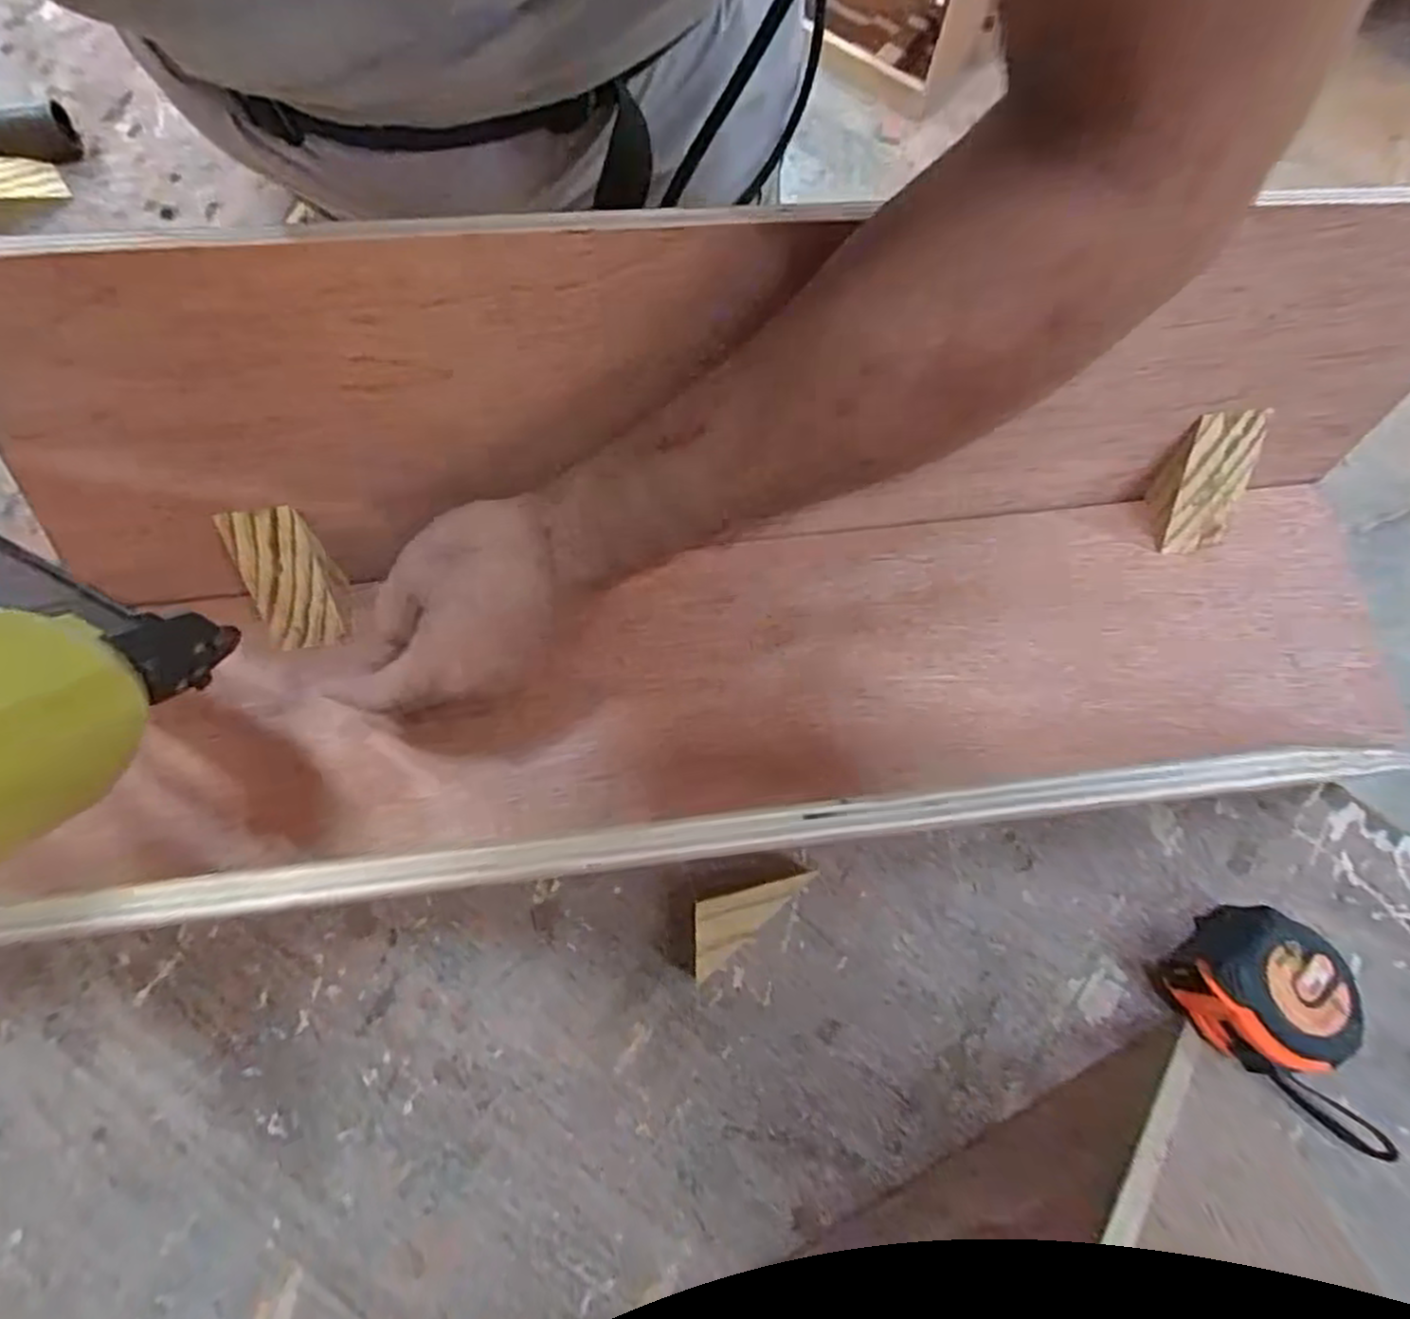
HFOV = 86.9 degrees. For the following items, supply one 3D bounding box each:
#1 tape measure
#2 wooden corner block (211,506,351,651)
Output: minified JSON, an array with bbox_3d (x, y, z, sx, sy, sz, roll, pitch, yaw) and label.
[{"bbox_3d":[0.274,0.175,0.344,0.066,0.051,0.117,-39,79,-11],"label":"tape measure"},{"bbox_3d":[-0.212,-0.041,0.377,0.042,0.057,0.048,-10,75,-4],"label":"wooden corner block"}]

